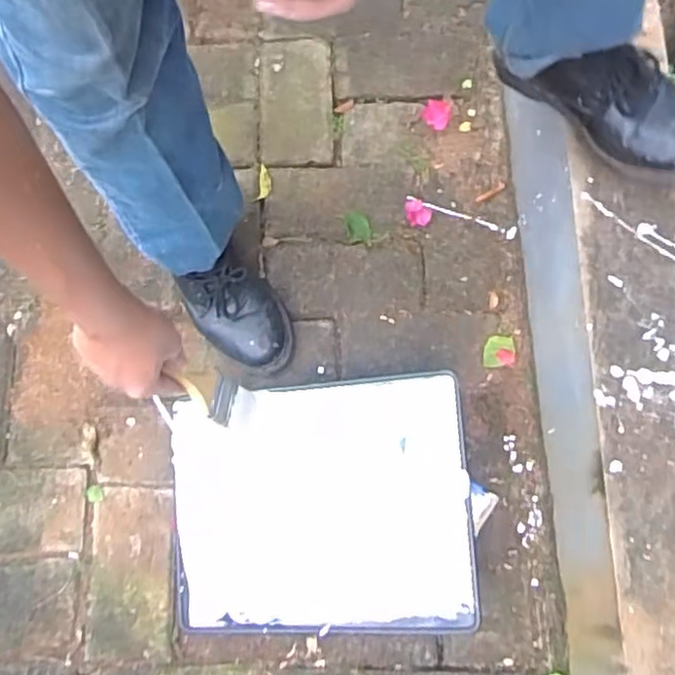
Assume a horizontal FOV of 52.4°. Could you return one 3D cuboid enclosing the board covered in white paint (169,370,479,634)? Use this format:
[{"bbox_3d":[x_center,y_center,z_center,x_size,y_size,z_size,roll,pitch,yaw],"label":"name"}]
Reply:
[{"bbox_3d":[-0.024,0.196,0.815,0.344,0.033,0.283,-4,72,5],"label":"board covered in white paint"}]

